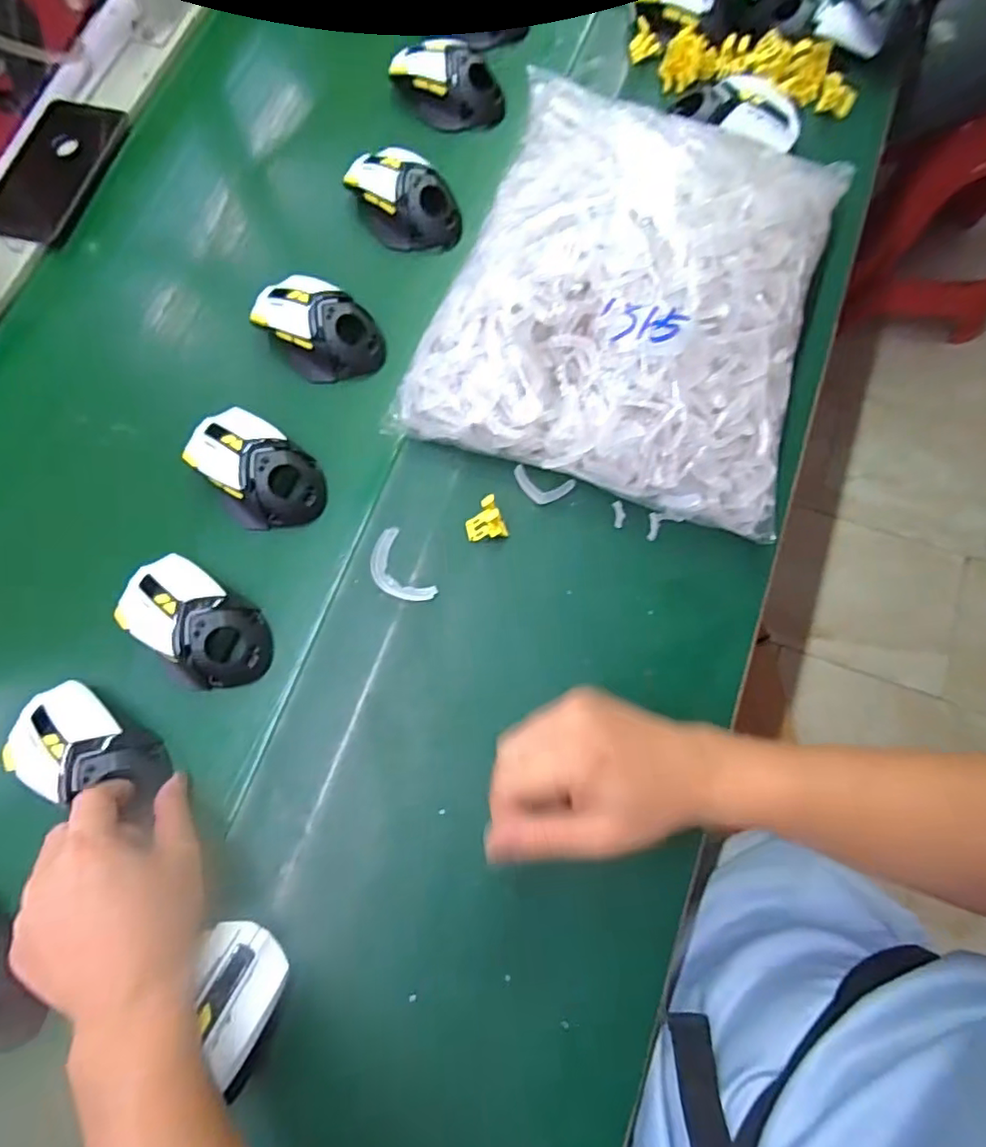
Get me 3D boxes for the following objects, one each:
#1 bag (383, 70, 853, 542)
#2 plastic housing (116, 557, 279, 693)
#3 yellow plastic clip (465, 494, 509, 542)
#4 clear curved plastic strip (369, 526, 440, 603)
[{"bbox_3d":[0.105,-0.221,0.449,0.270,0.083,0.312,17,77,7],"label":"bag"},{"bbox_3d":[-0.221,0.037,0.424,0.121,0.034,0.072,33,79,10],"label":"plastic housing"},{"bbox_3d":[-0.007,-0.038,0.434,0.028,0.023,0.027,-24,76,-4],"label":"yellow plastic clip"},{"bbox_3d":[-0.072,-0.002,0.441,0.034,0.004,0.063,-34,77,-7],"label":"clear curved plastic strip"}]

